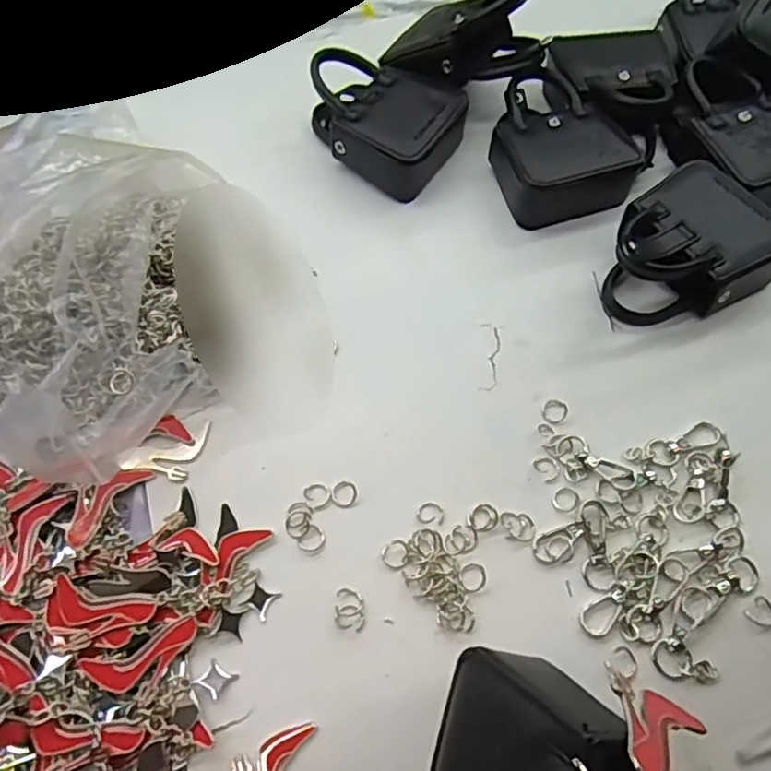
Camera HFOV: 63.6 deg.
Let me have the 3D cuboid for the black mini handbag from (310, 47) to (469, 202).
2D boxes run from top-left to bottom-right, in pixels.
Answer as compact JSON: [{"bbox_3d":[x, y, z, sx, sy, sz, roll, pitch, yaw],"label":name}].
[{"bbox_3d":[-0.007,-0.165,0.394,0.095,0.040,0.080,24,65,14],"label":"black mini handbag"}]

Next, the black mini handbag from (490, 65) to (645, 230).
[{"bbox_3d":[0.104,-0.147,0.387,0.073,0.039,0.115,-10,62,-4],"label":"black mini handbag"}]

